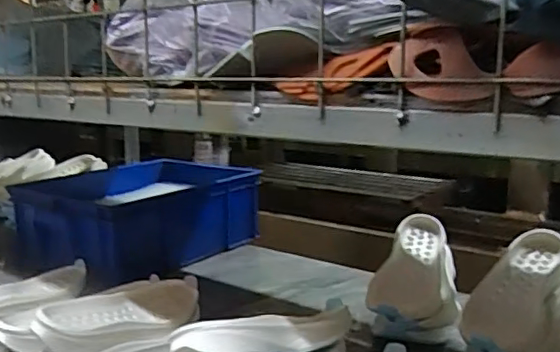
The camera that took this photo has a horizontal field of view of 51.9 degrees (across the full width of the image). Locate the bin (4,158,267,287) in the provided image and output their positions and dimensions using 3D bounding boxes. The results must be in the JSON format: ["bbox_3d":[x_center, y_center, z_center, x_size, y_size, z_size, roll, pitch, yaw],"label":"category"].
[{"bbox_3d":[-0.334,0.087,1.349,0.497,0.174,0.408,-10,14,-44],"label":"bin"}]

